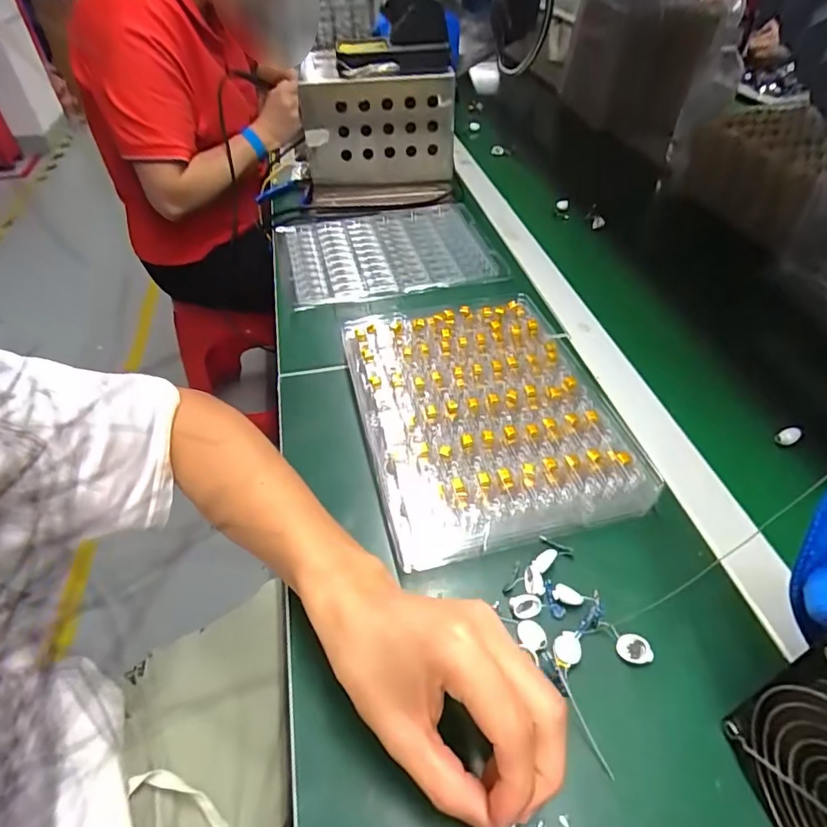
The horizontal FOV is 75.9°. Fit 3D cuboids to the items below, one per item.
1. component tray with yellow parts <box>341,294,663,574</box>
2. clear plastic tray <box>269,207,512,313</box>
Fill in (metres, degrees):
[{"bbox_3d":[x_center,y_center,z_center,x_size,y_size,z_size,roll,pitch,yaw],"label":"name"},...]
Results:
[{"bbox_3d":[0.060,-0.008,0.456,0.204,0.028,0.258,-10,48,-9],"label":"component tray with yellow parts"},{"bbox_3d":[-0.033,-0.207,0.657,0.247,0.025,0.177,-13,47,-10],"label":"clear plastic tray"}]

